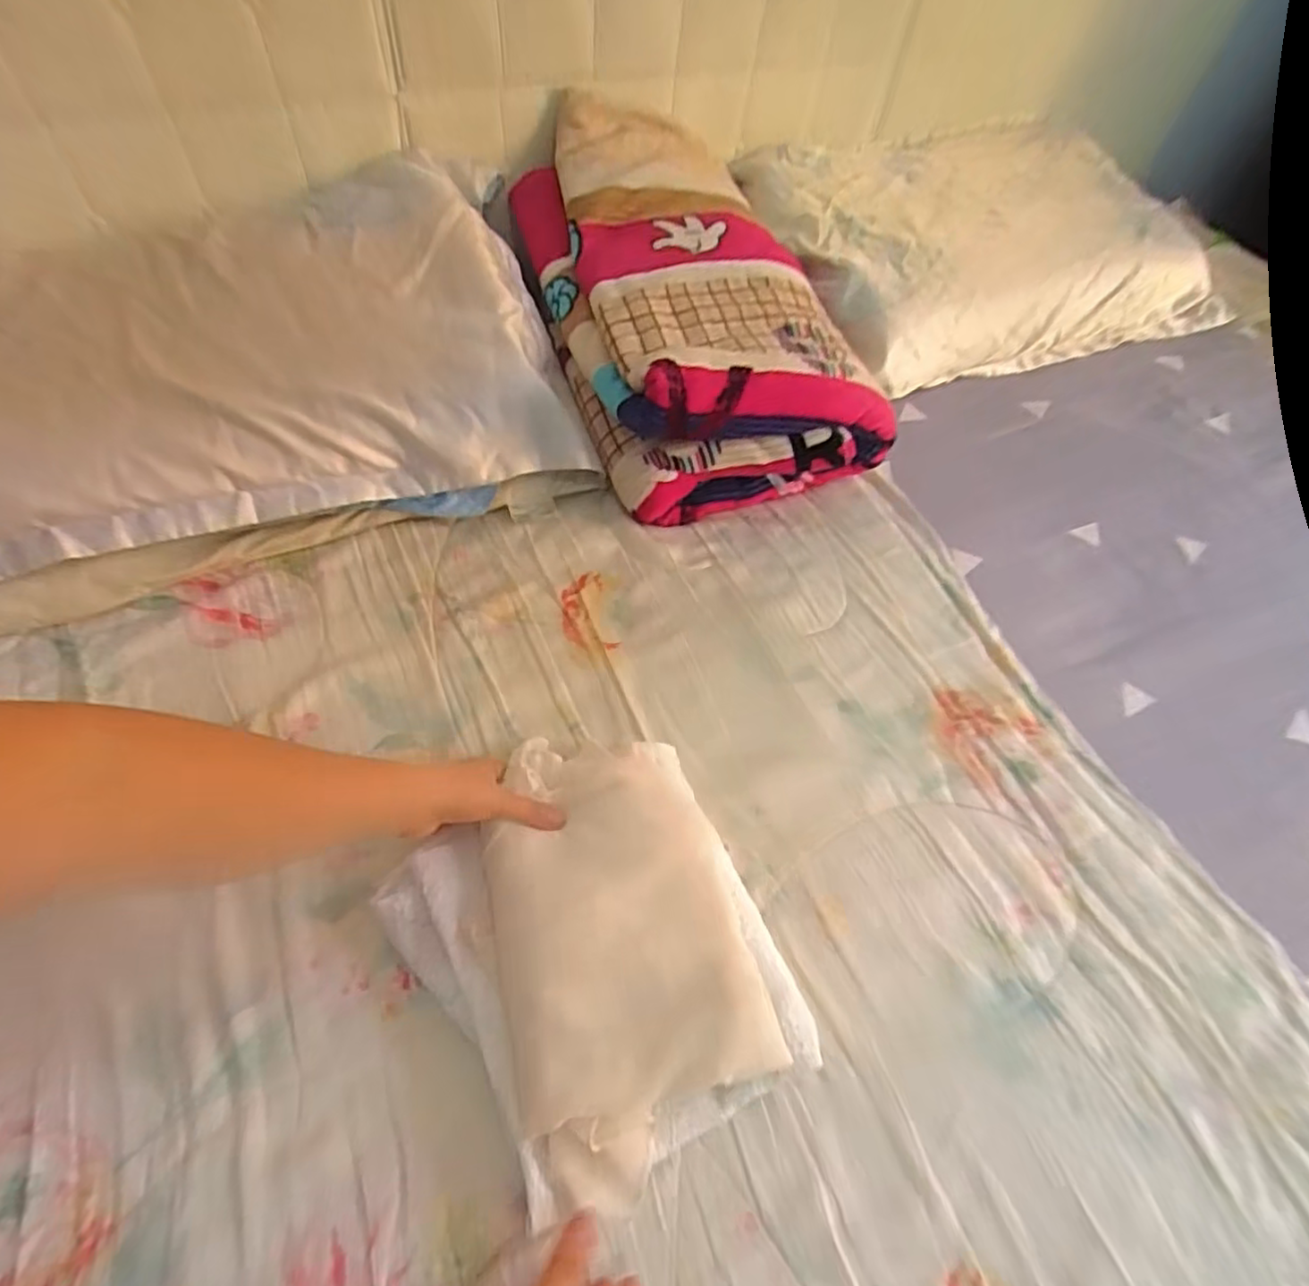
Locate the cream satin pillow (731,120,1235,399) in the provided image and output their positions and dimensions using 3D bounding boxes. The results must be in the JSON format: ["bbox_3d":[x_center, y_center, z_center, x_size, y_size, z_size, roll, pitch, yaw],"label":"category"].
[{"bbox_3d":[0.492,-0.594,1.047,0.687,0.146,0.410,-19,59,-16],"label":"cream satin pillow"}]

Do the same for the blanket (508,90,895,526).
[{"bbox_3d":[0.029,-0.398,0.846,0.303,0.198,0.553,-15,58,-14],"label":"blanket"}]

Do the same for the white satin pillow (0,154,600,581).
[{"bbox_3d":[-0.440,-0.282,0.703,0.663,0.128,0.398,-17,59,-15],"label":"white satin pillow"}]

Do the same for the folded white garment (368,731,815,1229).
[{"bbox_3d":[-0.049,0.207,0.508,0.234,0.064,0.297,-25,61,-19],"label":"folded white garment"}]

